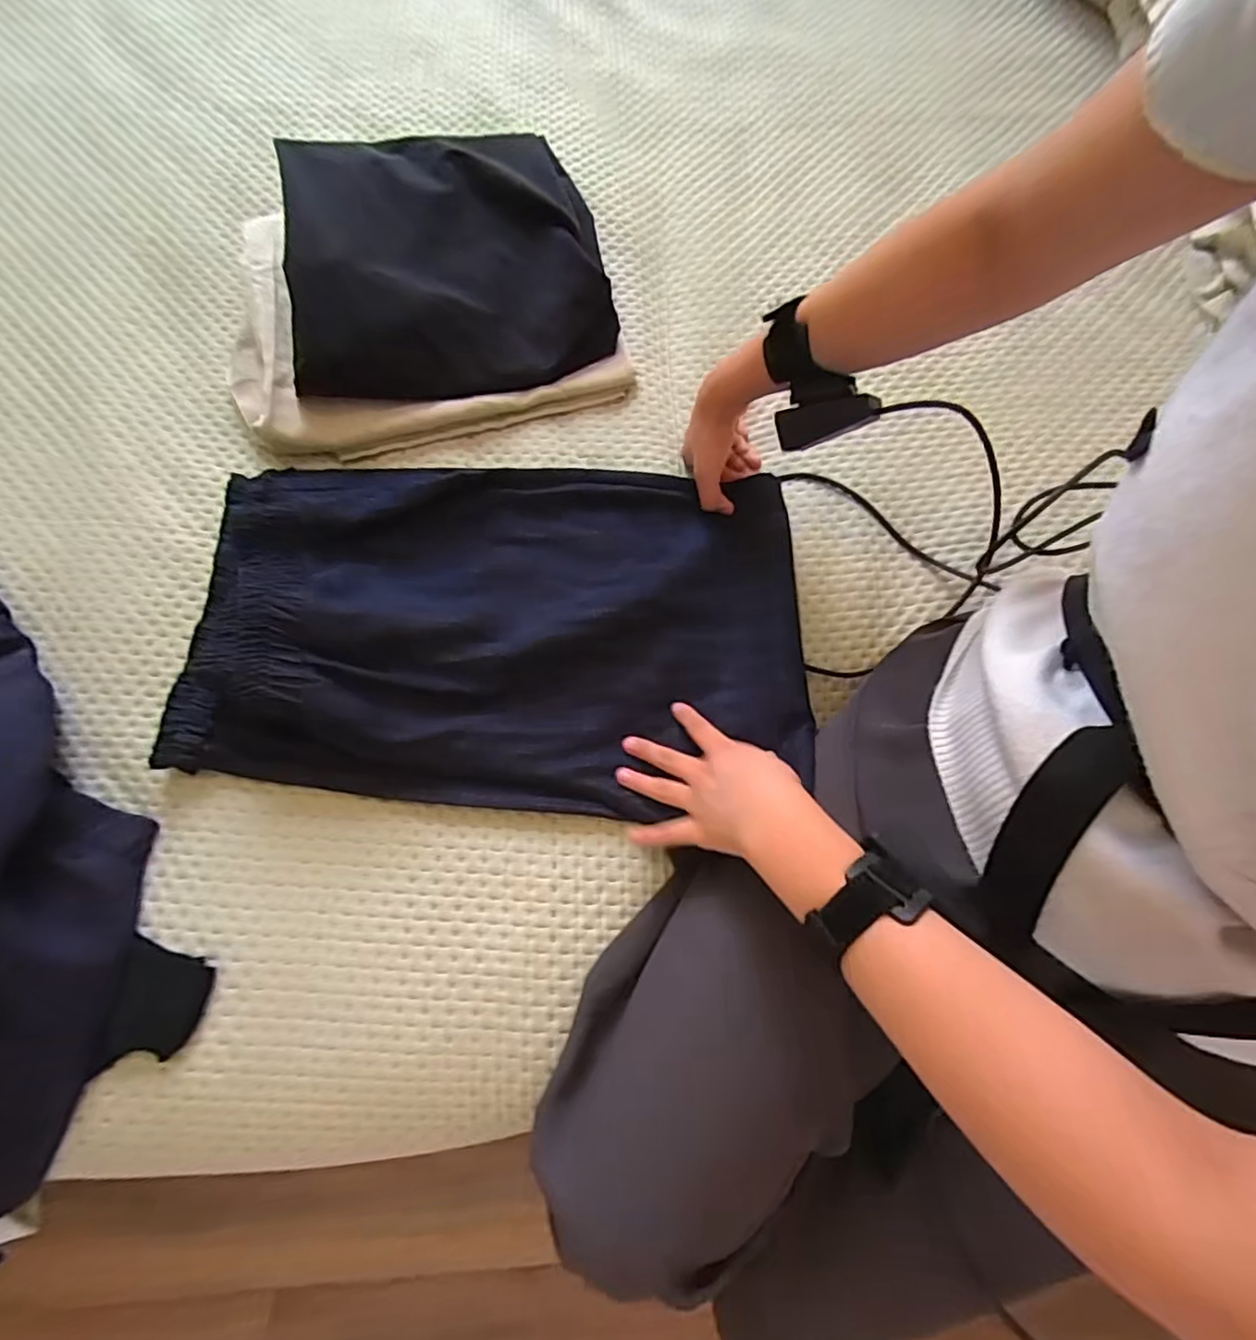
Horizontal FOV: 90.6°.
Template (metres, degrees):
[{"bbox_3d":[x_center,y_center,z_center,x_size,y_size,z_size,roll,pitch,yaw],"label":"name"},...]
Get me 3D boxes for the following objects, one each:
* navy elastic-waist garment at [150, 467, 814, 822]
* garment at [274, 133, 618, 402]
[{"bbox_3d":[-0.096,-0.041,0.480,0.467,0.058,0.281,3,72,-1],"label":"navy elastic-waist garment"},{"bbox_3d":[-0.166,-0.378,0.579,0.274,0.089,0.248,-11,73,-6],"label":"garment"}]

